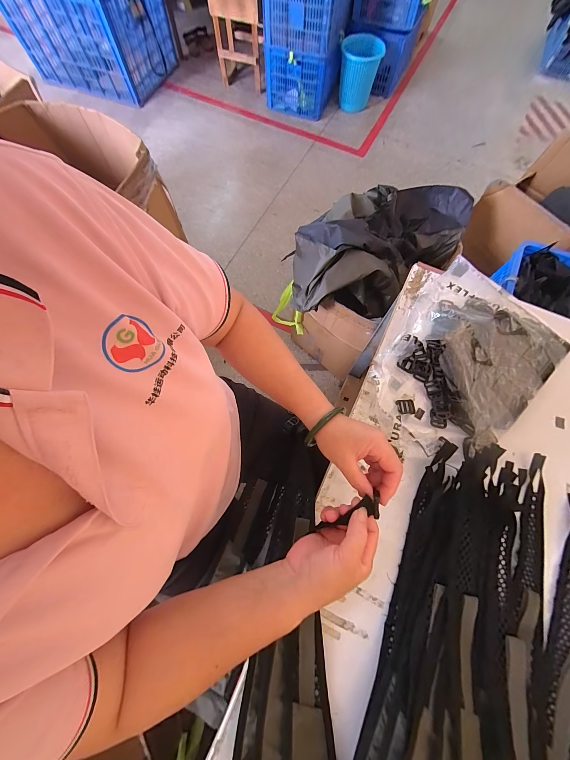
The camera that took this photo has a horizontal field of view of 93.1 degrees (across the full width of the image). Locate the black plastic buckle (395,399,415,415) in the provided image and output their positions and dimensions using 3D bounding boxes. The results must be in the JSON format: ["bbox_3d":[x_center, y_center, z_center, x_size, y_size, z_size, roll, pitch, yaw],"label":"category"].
[{"bbox_3d":[0.220,0.048,0.490,0.031,0.006,0.028,-5,69,-1],"label":"black plastic buckle"}]

